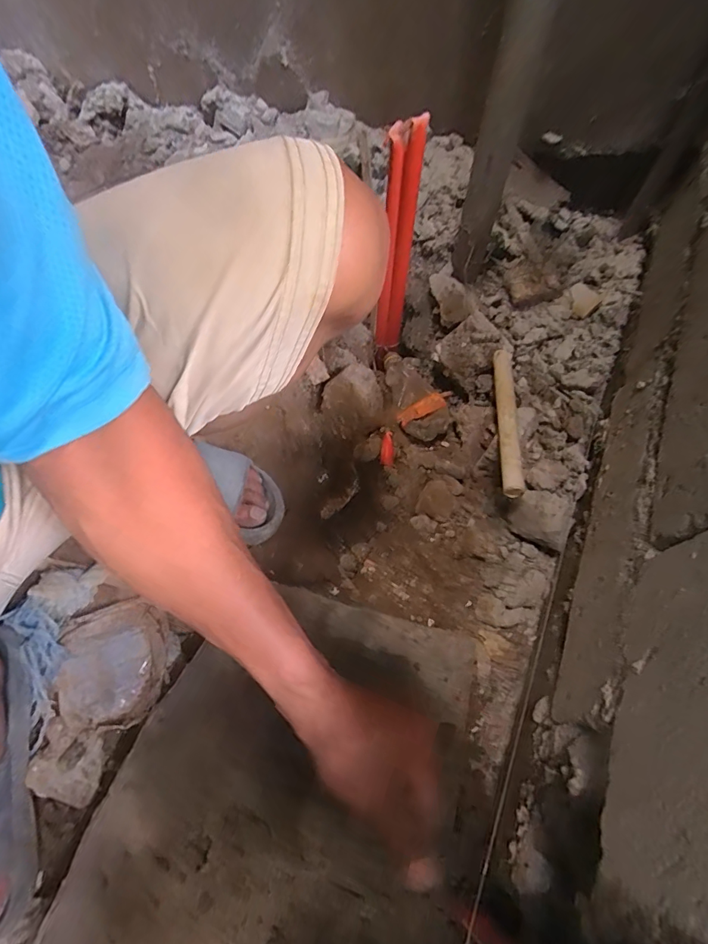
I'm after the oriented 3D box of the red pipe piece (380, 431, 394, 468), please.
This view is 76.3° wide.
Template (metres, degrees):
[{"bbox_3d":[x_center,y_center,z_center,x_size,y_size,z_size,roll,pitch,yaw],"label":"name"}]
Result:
[{"bbox_3d":[0.050,-0.034,0.673,0.019,0.011,0.051,4,90,3],"label":"red pipe piece"}]

